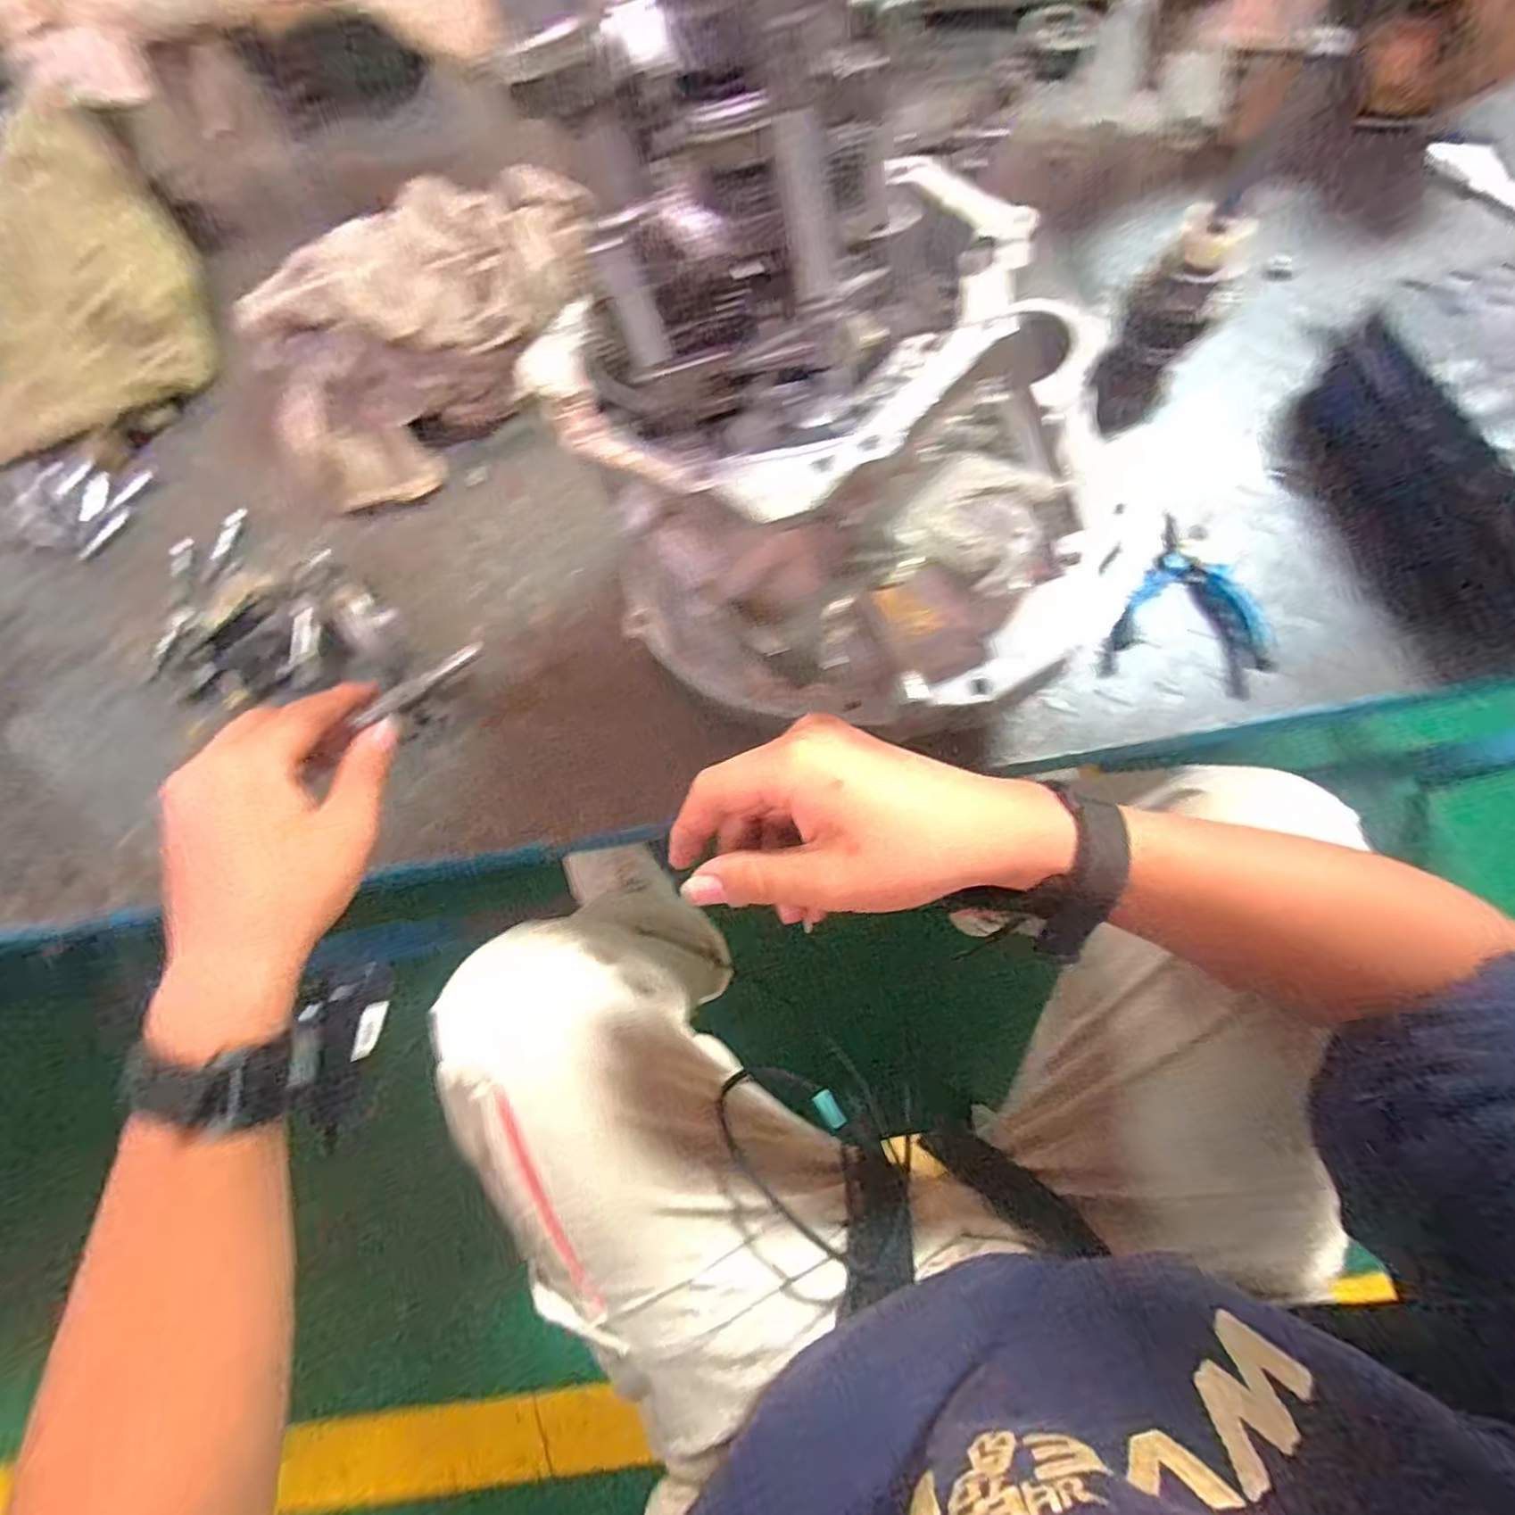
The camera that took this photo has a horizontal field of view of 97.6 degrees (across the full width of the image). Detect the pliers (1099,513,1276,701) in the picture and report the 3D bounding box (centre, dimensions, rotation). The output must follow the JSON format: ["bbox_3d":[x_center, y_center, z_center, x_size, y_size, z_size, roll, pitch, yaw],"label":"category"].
[{"bbox_3d":[0.326,-0.109,0.485,0.099,0.030,0.137,26,76,10],"label":"pliers"}]

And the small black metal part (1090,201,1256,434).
[{"bbox_3d":[0.320,-0.342,0.531,0.072,0.140,0.057,29,76,11],"label":"small black metal part"}]

